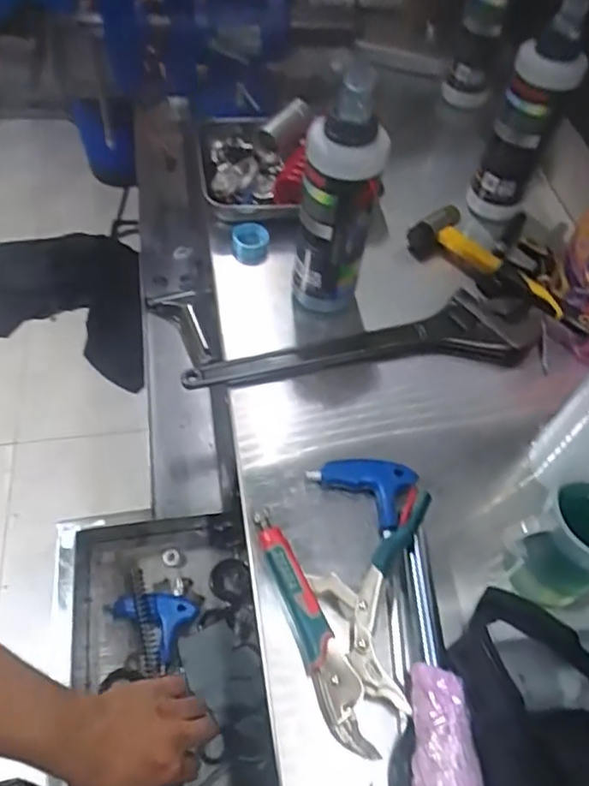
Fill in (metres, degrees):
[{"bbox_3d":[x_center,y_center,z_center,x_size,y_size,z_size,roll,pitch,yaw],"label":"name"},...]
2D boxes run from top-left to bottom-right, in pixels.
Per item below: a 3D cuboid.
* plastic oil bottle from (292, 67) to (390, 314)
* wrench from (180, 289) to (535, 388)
[{"bbox_3d":[0.046,-0.194,0.656,0.082,0.276,0.068,9,55,2],"label":"plastic oil bottle"},{"bbox_3d":[0.085,-0.060,0.736,0.435,0.040,0.090,-6,56,-9],"label":"wrench"}]

